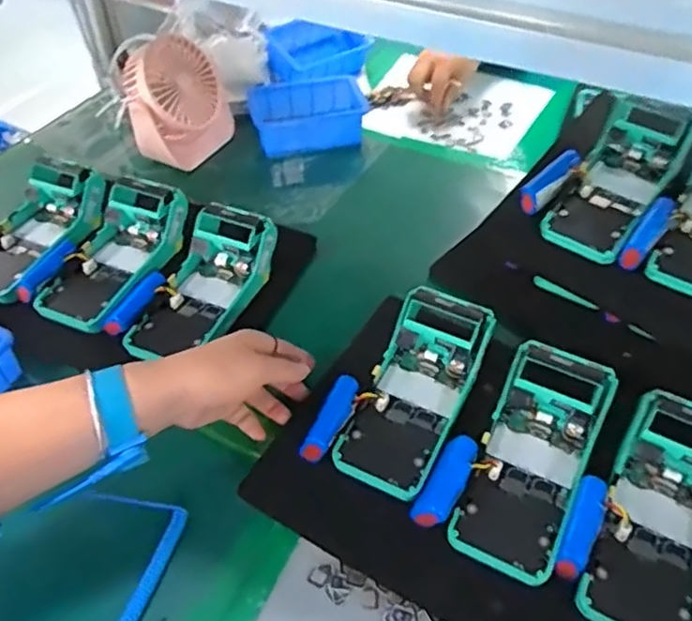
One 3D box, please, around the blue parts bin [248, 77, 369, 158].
[{"bbox_3d":[-0.046,-0.258,0.832,0.148,0.052,0.098,-10,47,-14],"label":"blue parts bin"}]

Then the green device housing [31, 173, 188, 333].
[{"bbox_3d":[-0.232,-0.060,0.625,0.085,0.065,0.166,18,47,13],"label":"green device housing"}]

